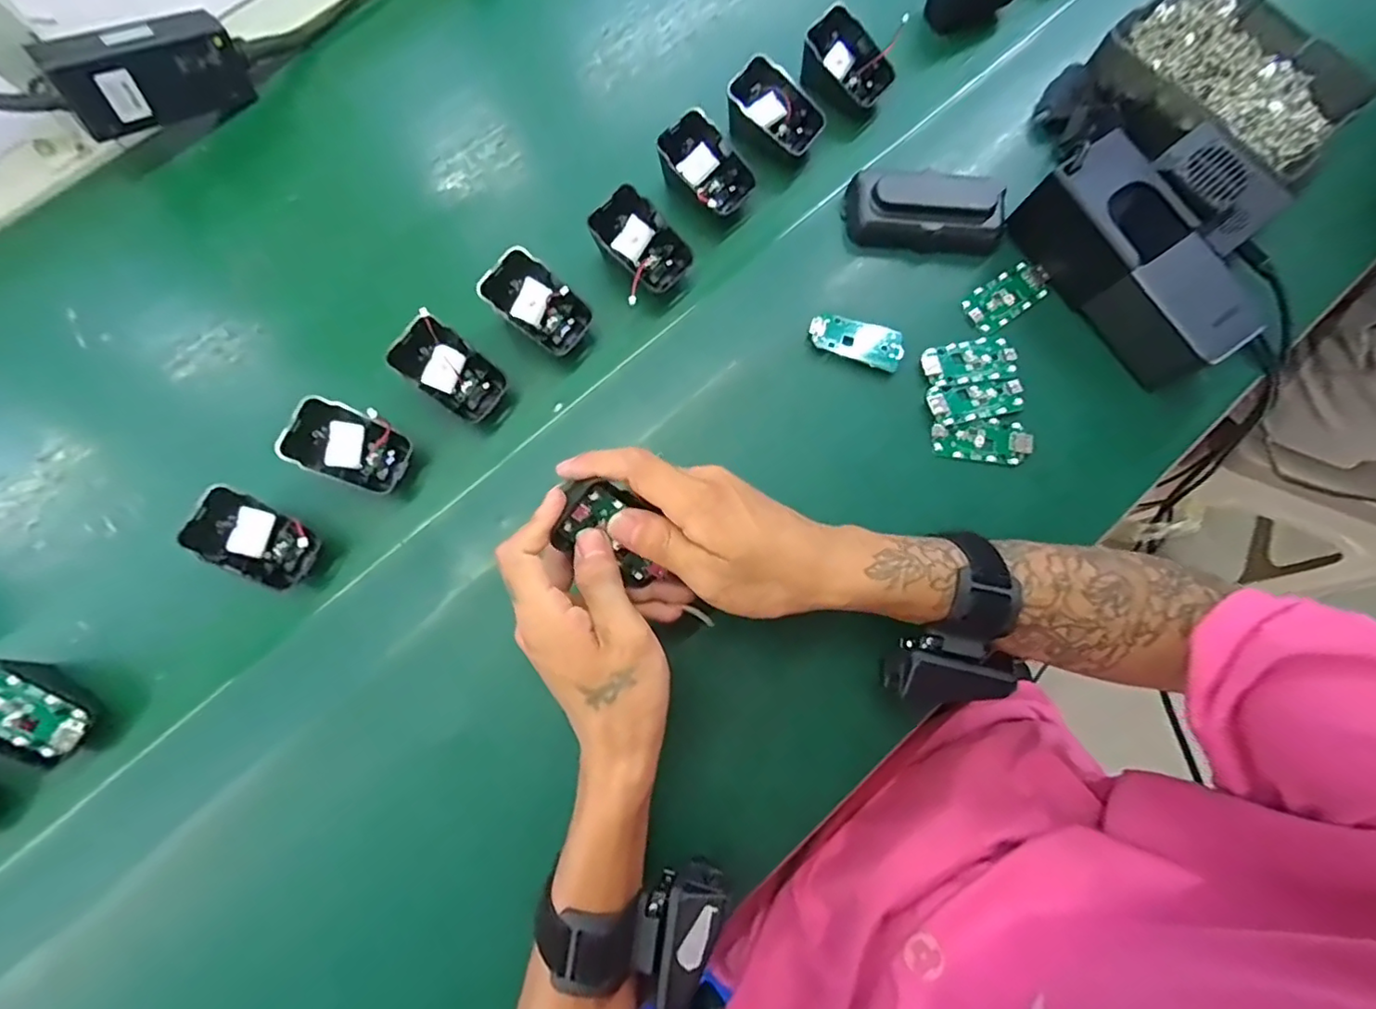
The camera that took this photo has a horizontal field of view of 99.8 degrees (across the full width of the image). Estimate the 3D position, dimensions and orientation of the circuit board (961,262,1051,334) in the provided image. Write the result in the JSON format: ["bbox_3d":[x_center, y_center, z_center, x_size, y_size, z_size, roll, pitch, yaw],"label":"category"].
[{"bbox_3d":[0.224,-0.146,0.408,0.064,0.006,0.031,-34,79,-6],"label":"circuit board"}]

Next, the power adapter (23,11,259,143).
[{"bbox_3d":[-0.383,-0.307,0.417,0.114,0.054,0.026,-40,79,-26],"label":"power adapter"}]

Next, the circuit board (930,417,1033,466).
[{"bbox_3d":[0.196,-0.043,0.388,0.063,0.009,0.031,5,77,2],"label":"circuit board"}]

